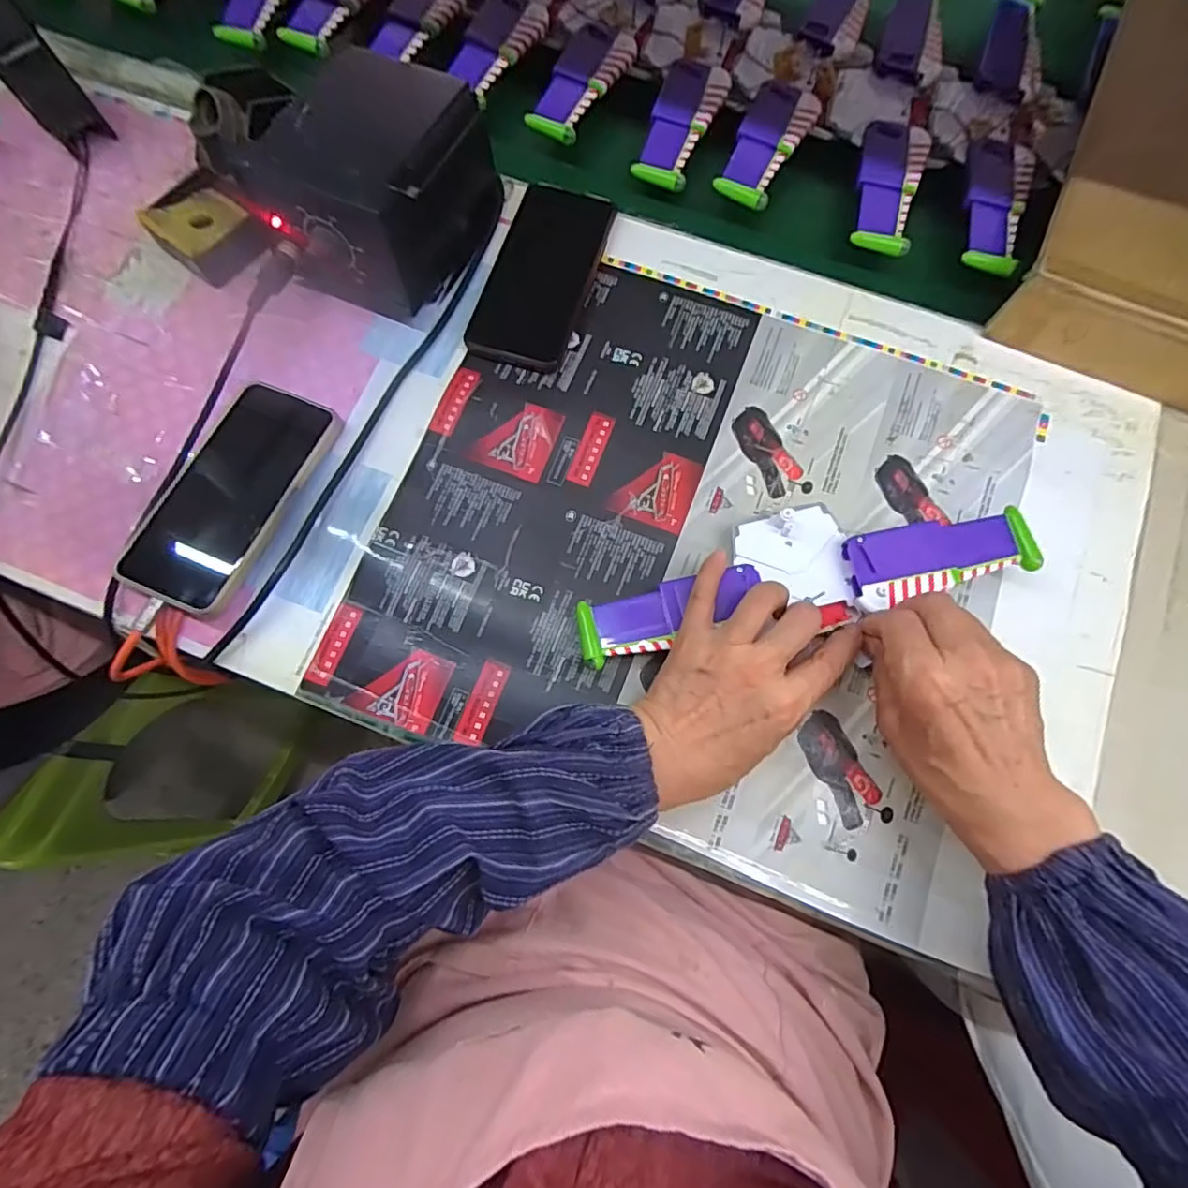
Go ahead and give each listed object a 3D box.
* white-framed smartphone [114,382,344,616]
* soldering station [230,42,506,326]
[{"bbox_3d":[-0.247,-0.068,0.397,0.076,0.018,0.162,21,74,8],"label":"white-framed smartphone"},{"bbox_3d":[-0.149,-0.293,0.409,0.108,0.092,0.155,30,79,7],"label":"soldering station"}]

